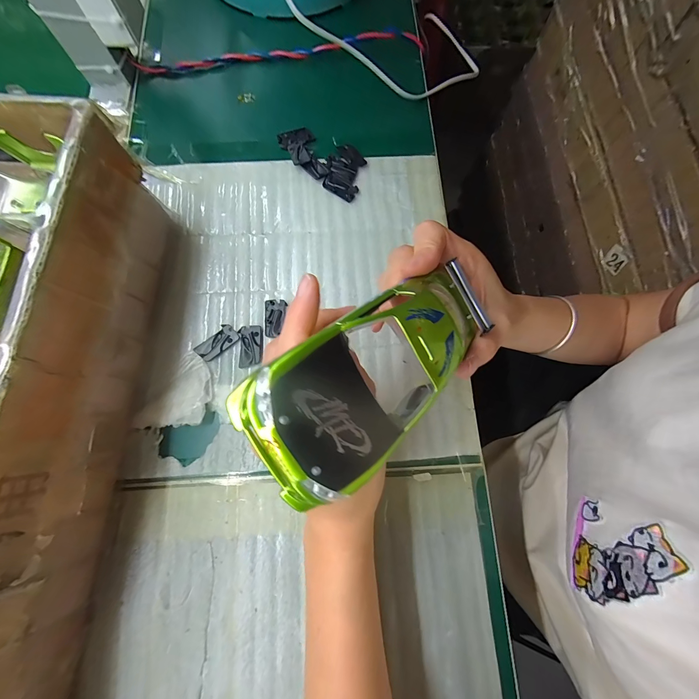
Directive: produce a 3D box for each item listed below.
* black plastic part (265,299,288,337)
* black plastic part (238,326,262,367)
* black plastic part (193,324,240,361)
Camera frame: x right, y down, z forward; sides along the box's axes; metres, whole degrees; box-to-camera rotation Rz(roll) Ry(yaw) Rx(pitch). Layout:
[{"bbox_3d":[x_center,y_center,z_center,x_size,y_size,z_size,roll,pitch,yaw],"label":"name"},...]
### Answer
[{"bbox_3d":[-0.061,-0.027,0.253,0.018,0.004,0.031,-3,76,-1],"label":"black plastic part"},{"bbox_3d":[-0.079,-0.003,0.246,0.019,0.004,0.033,-5,76,-2],"label":"black plastic part"},{"bbox_3d":[-0.106,-0.005,0.247,0.033,0.004,0.017,-42,80,-10],"label":"black plastic part"}]

